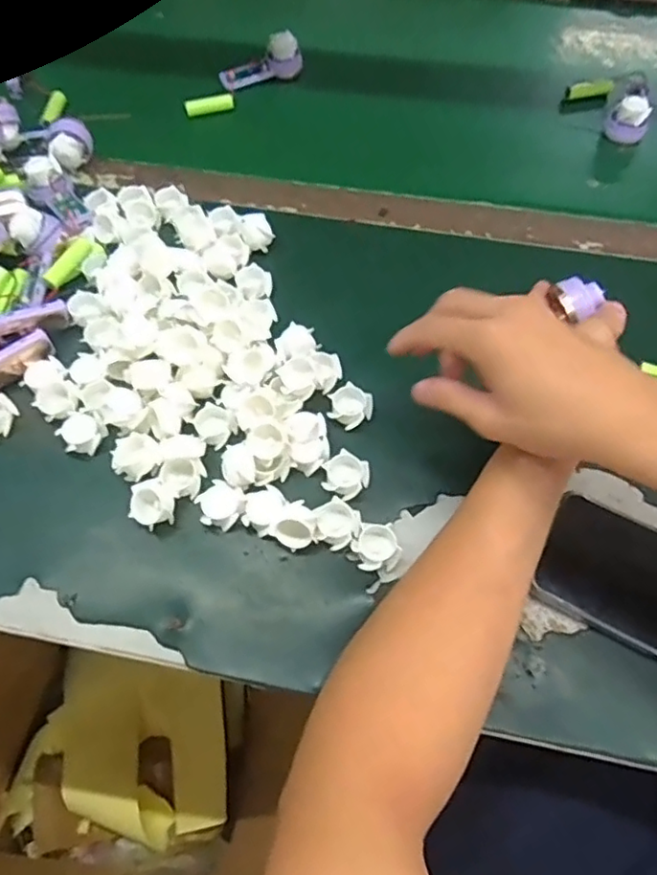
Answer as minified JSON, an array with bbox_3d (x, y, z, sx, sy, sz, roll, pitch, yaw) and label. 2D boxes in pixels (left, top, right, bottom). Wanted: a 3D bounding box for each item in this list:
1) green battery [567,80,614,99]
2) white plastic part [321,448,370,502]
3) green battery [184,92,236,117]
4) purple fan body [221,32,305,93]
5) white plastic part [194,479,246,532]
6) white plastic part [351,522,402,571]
[{"bbox_3d":[0.279,-0.372,0.639,0.051,0.012,0.016,-14,61,-5],"label":"green battery"},{"bbox_3d":[0.012,0.027,0.415,0.029,0.020,0.030,-1,61,2],"label":"white plastic part"},{"bbox_3d":[-0.125,-0.351,0.631,0.051,0.015,0.014,-12,61,-4],"label":"green battery"},{"bbox_3d":[-0.073,-0.407,0.648,0.090,0.034,0.033,-24,63,-11],"label":"purple fan body"},{"bbox_3d":[-0.073,0.048,0.408,0.031,0.016,0.030,-1,61,2],"label":"white plastic part"},{"bbox_3d":[0.031,0.073,0.395,0.028,0.015,0.029,-17,62,-7],"label":"white plastic part"}]

